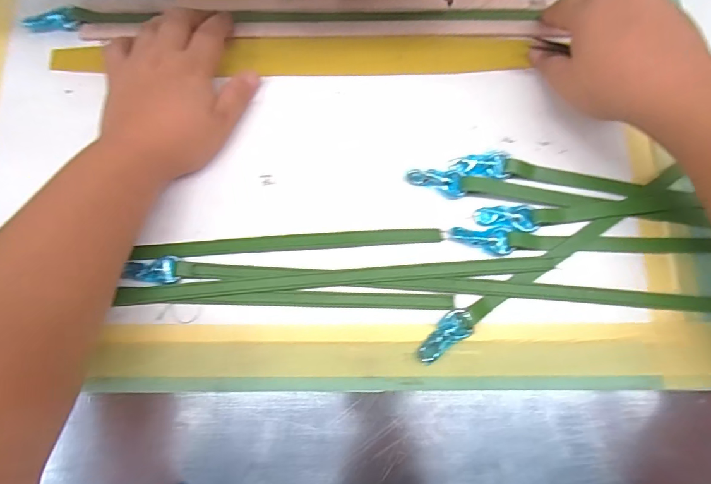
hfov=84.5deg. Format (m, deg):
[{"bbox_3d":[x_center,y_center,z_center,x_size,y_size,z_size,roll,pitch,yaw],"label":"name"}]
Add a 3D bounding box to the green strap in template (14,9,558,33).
[{"bbox_3d":[-0.064,-0.209,0.367,0.468,0.012,0.018,-1,78,-1],"label":"green strap in template"}]

